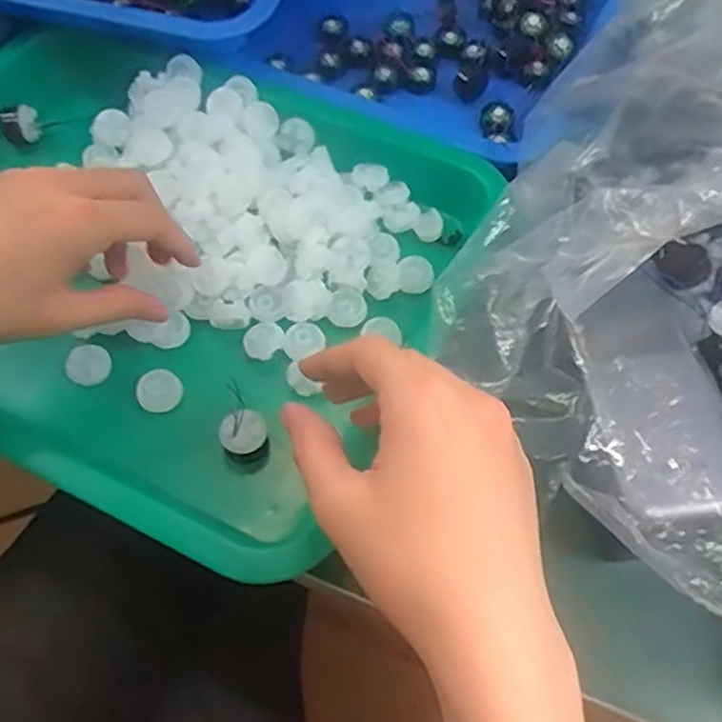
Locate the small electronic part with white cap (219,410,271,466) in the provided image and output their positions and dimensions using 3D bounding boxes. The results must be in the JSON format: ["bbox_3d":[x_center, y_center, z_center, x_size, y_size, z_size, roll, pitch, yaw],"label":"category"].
[{"bbox_3d":[-0.053,0.035,0.341,0.021,0.014,0.022,0,59,0],"label":"small electronic part with white cap"}]

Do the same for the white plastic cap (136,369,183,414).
[{"bbox_3d":[-0.098,0.015,0.359,0.021,0.004,0.021,0,83,0],"label":"white plastic cap"}]

